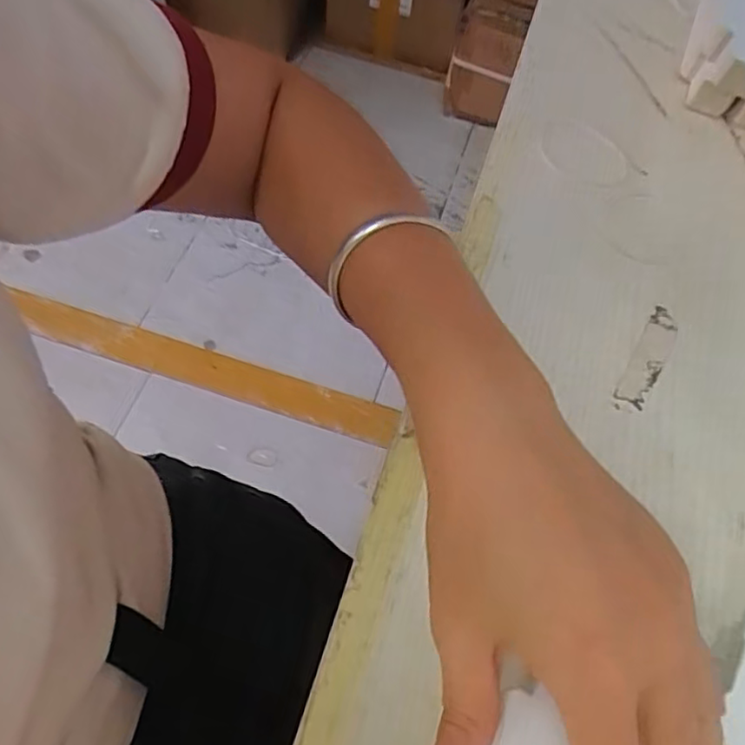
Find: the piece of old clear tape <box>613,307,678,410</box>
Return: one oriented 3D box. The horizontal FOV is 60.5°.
[{"bbox_3d":[0.148,-0.009,0.340,0.017,0.004,0.065,30,63,11],"label":"piece of old clear tape"}]

